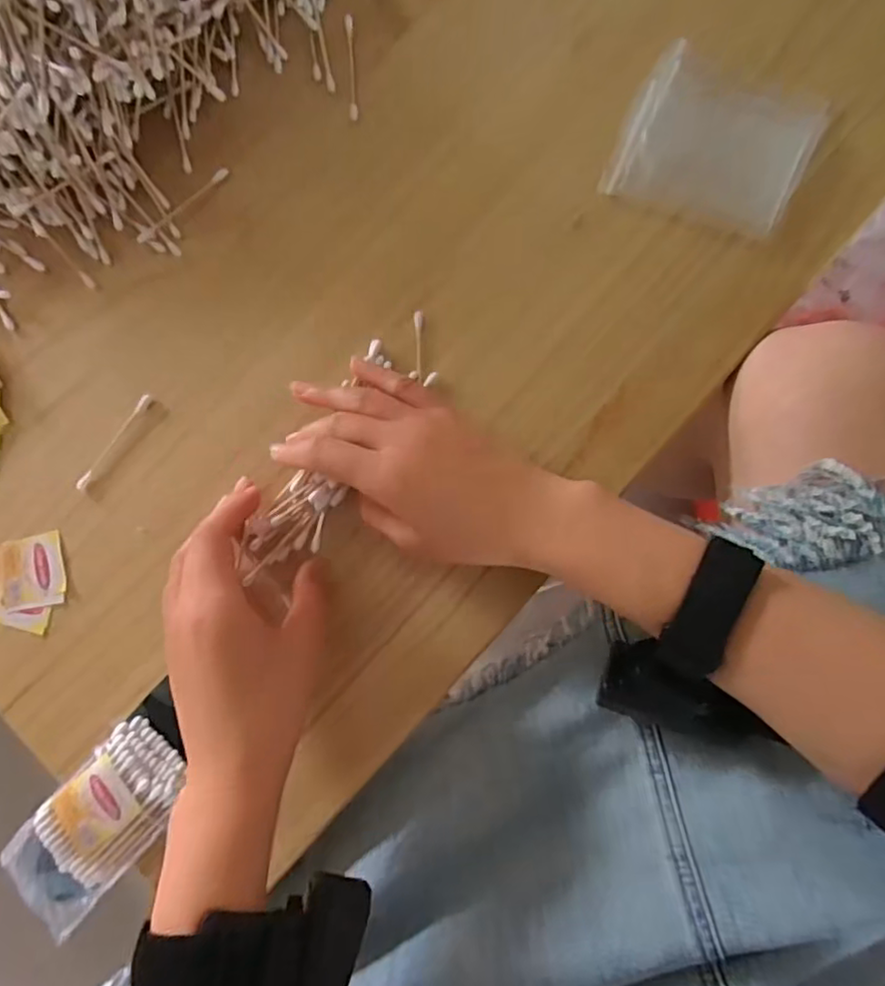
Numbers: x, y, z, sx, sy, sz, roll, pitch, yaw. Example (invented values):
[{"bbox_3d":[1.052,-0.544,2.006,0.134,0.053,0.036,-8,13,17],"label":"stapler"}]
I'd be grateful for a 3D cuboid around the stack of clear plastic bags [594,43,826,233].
[{"bbox_3d":[0.161,-0.210,0.369,0.105,0.014,0.092,21,86,9],"label":"stack of clear plastic bags"}]

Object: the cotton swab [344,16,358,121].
[{"bbox_3d":[-0.059,-0.274,0.403,0.006,0.004,0.072,-4,83,6],"label":"cotton swab"}]

